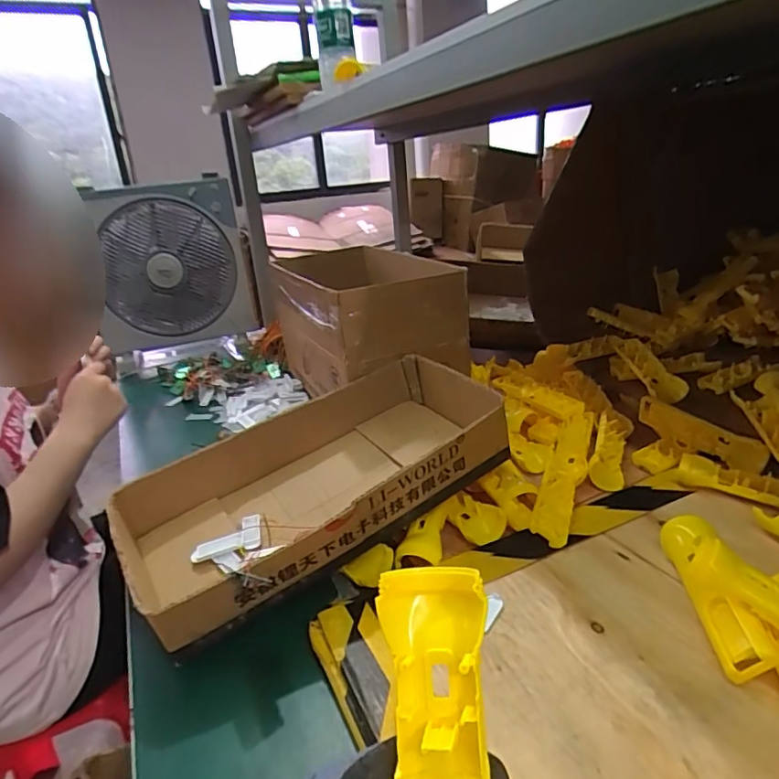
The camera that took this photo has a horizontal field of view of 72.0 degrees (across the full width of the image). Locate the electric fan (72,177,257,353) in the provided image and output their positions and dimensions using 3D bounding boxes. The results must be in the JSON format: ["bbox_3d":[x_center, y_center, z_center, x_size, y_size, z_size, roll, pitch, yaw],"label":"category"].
[{"bbox_3d":[-0.523,-0.284,1.296,0.345,0.395,0.104,-9,22,-9],"label":"electric fan"}]

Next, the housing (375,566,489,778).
[{"bbox_3d":[0.024,0.168,0.243,0.048,0.163,0.021,-4,-17,3],"label":"housing"}]

